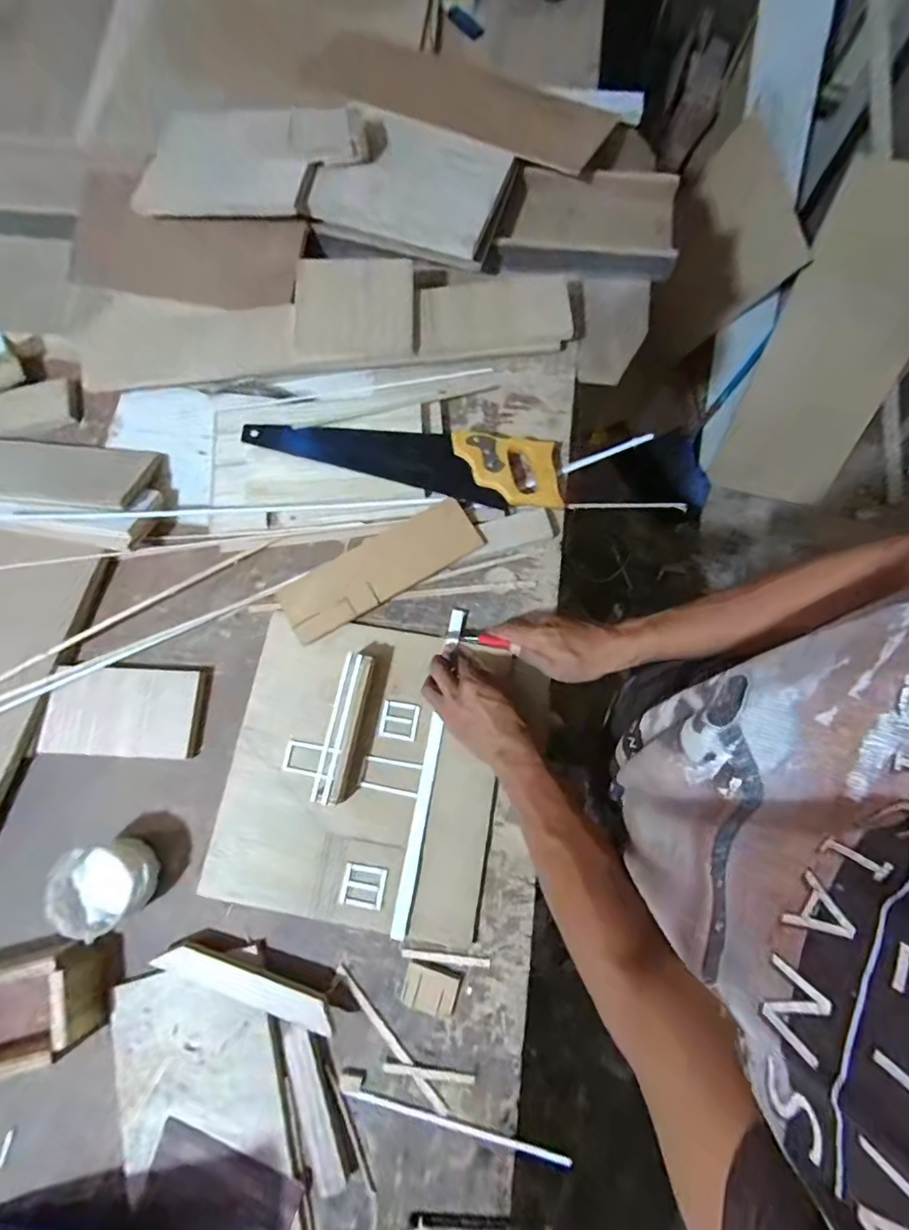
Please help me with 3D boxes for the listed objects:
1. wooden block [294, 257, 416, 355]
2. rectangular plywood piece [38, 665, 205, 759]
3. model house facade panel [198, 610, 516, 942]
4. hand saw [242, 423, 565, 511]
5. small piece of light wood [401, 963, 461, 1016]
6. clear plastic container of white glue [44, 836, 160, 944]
[{"bbox_3d":[-0.138,-0.431,0.671,0.163,0.017,0.124,0,99,-5],"label":"wooden block"},{"bbox_3d":[-0.402,0.117,0.591,0.176,0.022,0.102,3,77,-1],"label":"rectangular plywood piece"},{"bbox_3d":[-0.102,0.176,0.560,0.303,0.036,0.328,10,77,1],"label":"model house facade panel"},{"bbox_3d":[-0.061,-0.214,0.647,0.418,0.030,0.106,9,77,1],"label":"hand saw"},{"bbox_3d":[-0.026,0.402,0.518,0.056,0.005,0.039,15,77,2],"label":"small piece of light wood"},{"bbox_3d":[-0.380,0.288,0.523,0.096,0.047,0.091,0,77,-1],"label":"clear plastic container of white glue"}]

